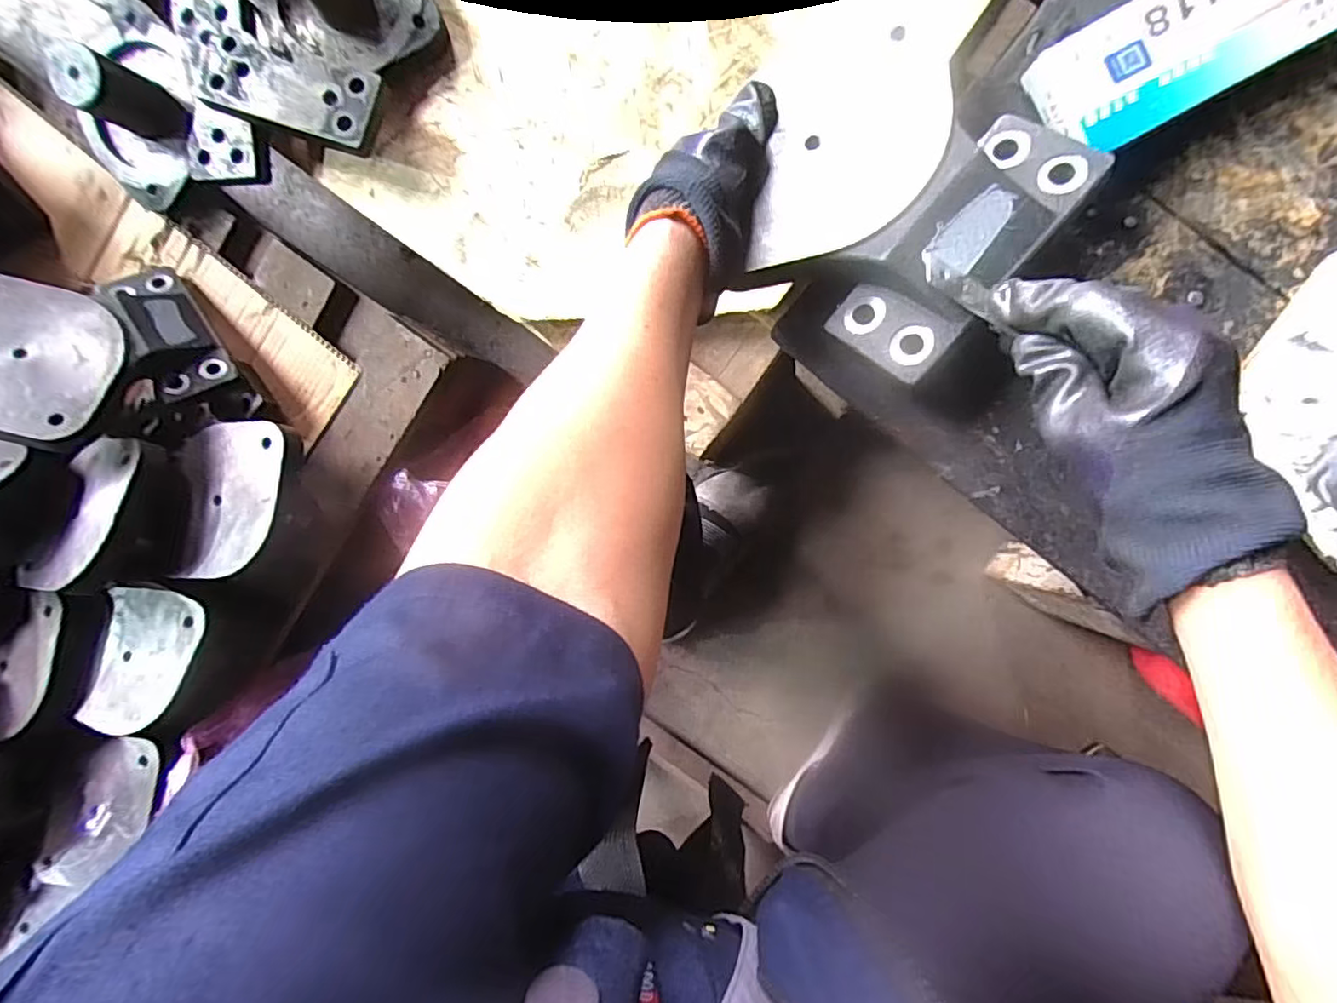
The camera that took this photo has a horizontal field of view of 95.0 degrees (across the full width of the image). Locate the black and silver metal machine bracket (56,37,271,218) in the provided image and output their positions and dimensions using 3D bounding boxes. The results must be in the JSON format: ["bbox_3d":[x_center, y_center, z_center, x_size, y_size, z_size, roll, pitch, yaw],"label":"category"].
[{"bbox_3d":[-0.405,-0.290,0.479,0.156,0.073,0.113,41,97,3],"label":"black and silver metal machine bracket"}]

